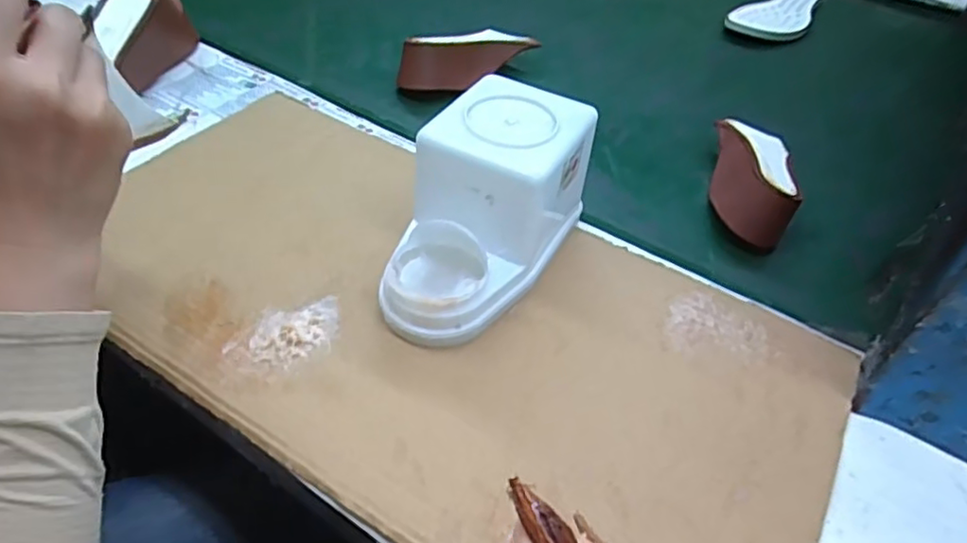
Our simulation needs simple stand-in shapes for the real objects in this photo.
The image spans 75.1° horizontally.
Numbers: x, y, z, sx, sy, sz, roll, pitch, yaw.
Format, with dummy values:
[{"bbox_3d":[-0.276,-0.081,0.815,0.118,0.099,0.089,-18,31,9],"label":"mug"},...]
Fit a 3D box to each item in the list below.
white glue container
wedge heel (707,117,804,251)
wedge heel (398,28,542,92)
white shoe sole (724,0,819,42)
[{"bbox_3d":[-0.001,-0.044,0.449,0.096,0.110,0.183,24,46,17],"label":"white glue container"},{"bbox_3d":[0.256,-0.090,0.590,0.073,0.050,0.167,15,44,8],"label":"wedge heel"},{"bbox_3d":[-0.017,-0.237,0.700,0.159,0.044,0.046,-15,48,-22],"label":"wedge heel"},{"bbox_3d":[0.432,-0.380,0.908,0.092,0.016,0.223,33,56,24],"label":"white shoe sole"}]

